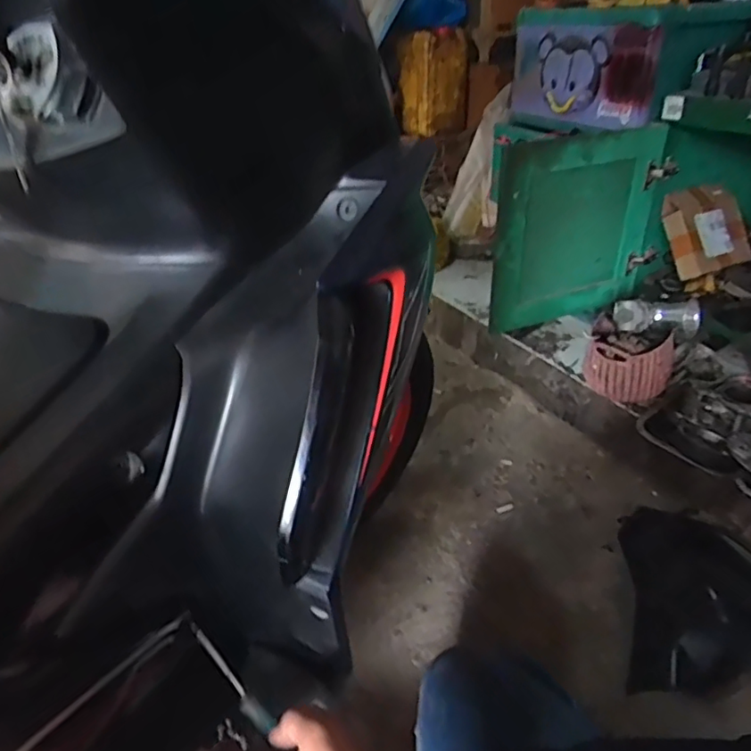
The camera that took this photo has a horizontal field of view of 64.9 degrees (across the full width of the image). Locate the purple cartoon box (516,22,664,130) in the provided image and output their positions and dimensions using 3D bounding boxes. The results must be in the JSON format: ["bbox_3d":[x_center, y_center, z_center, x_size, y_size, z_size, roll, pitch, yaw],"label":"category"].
[{"bbox_3d":[0.437,-0.662,1.308,0.049,0.198,0.370,-18,35,-30],"label":"purple cartoon box"}]

